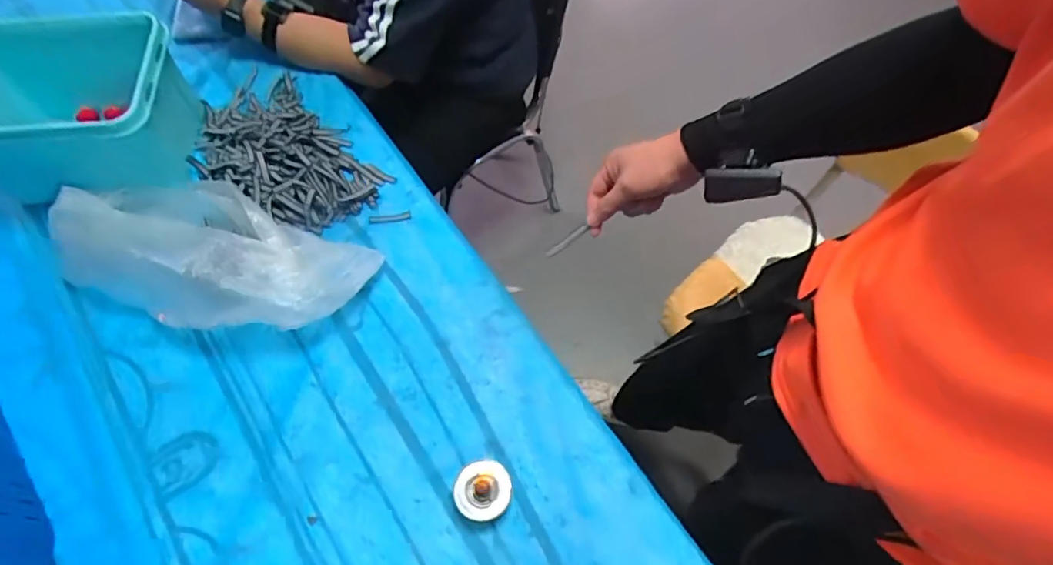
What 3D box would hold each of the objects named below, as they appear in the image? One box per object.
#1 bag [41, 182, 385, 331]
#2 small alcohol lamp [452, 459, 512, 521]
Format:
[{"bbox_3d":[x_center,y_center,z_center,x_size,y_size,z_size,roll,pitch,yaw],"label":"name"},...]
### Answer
[{"bbox_3d":[-0.389,-0.039,0.701,0.383,0.086,0.180,21,65,10],"label":"bag"},{"bbox_3d":[-0.046,0.222,0.621,0.059,0.037,0.057,0,63,0],"label":"small alcohol lamp"}]

